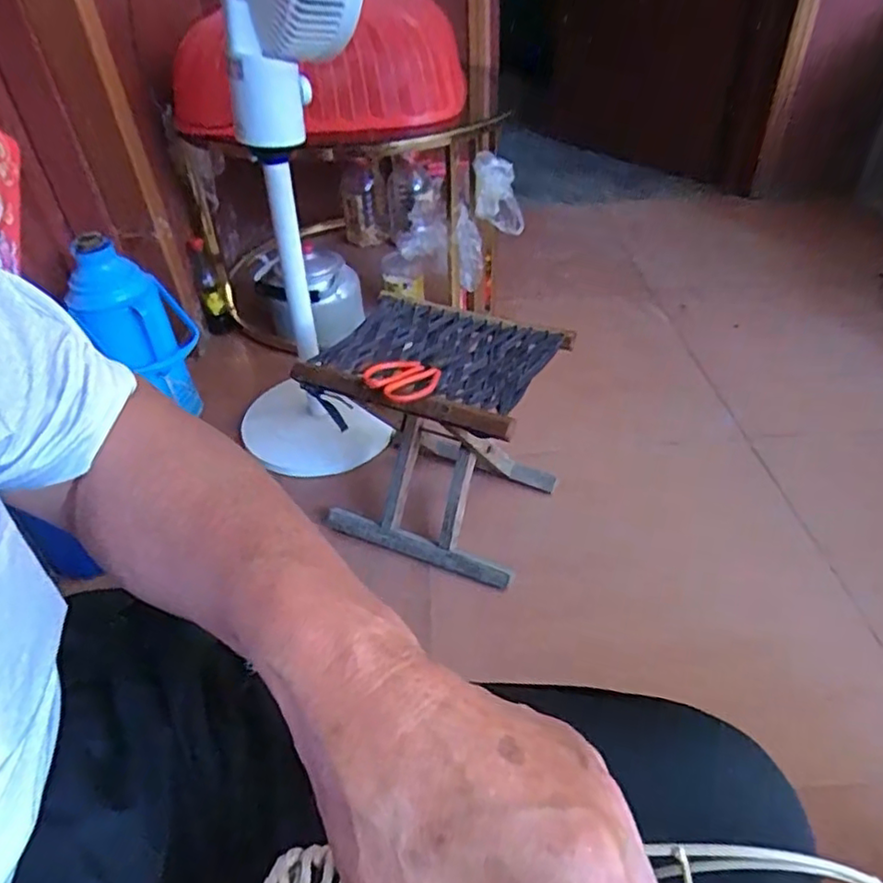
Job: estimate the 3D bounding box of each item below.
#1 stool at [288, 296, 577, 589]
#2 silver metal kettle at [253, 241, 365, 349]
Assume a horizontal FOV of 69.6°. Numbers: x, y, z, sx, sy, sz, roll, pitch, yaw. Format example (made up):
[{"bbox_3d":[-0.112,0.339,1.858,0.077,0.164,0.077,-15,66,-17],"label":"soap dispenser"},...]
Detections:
[{"bbox_3d":[-0.001,-0.015,0.975,0.316,0.300,0.241,12,42,21],"label":"stool"},{"bbox_3d":[-0.296,-0.331,1.422,0.220,0.177,0.192,-12,41,-9],"label":"silver metal kettle"}]

